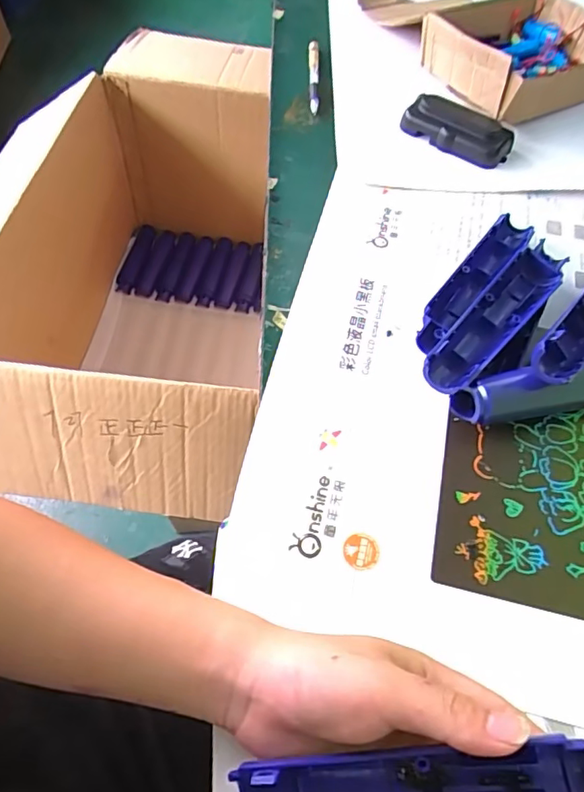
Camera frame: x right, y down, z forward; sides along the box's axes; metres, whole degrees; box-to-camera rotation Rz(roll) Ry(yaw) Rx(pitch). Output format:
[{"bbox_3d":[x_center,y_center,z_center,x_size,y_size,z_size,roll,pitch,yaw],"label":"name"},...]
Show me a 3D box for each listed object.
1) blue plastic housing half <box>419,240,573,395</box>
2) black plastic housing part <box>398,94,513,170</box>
[{"bbox_3d":[0.150,-0.054,0.398,0.034,0.037,0.168,38,64,18],"label":"blue plastic housing half"},{"bbox_3d":[0.166,-0.270,0.535,0.107,0.028,0.050,33,62,16],"label":"black plastic housing part"}]

